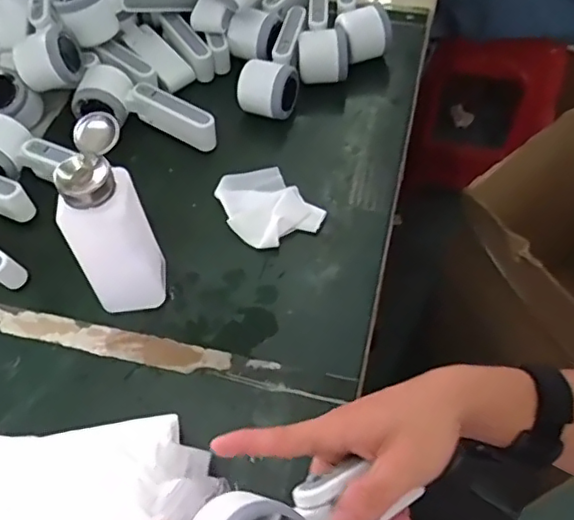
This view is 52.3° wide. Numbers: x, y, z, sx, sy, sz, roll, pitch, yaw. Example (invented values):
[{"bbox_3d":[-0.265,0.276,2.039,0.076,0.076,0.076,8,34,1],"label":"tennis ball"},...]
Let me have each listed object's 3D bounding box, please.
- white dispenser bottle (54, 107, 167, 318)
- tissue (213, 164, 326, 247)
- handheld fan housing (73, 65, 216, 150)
[{"bbox_3d":[-0.147,-0.025,0.489,0.061,0.176,0.069,-13,58,-5],"label":"white dispenser bottle"},{"bbox_3d":[-0.022,-0.061,0.600,0.084,0.023,0.101,-26,60,-13],"label":"tissue"},{"bbox_3d":[-0.161,-0.157,0.649,0.164,0.046,0.066,26,63,18],"label":"handheld fan housing"}]

